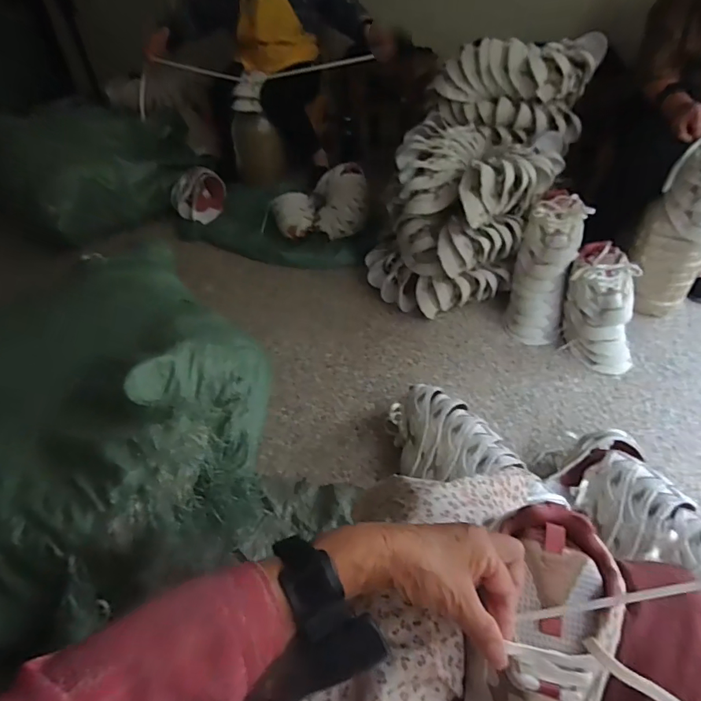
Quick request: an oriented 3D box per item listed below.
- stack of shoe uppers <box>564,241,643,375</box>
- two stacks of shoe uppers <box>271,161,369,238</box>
[{"bbox_3d":[0.645,-0.110,1.175,0.143,0.326,0.116,-4,6,1],"label":"stack of shoe uppers"},{"bbox_3d":[-0.106,-0.543,1.692,0.338,0.152,0.295,0,44,5],"label":"two stacks of shoe uppers"}]

